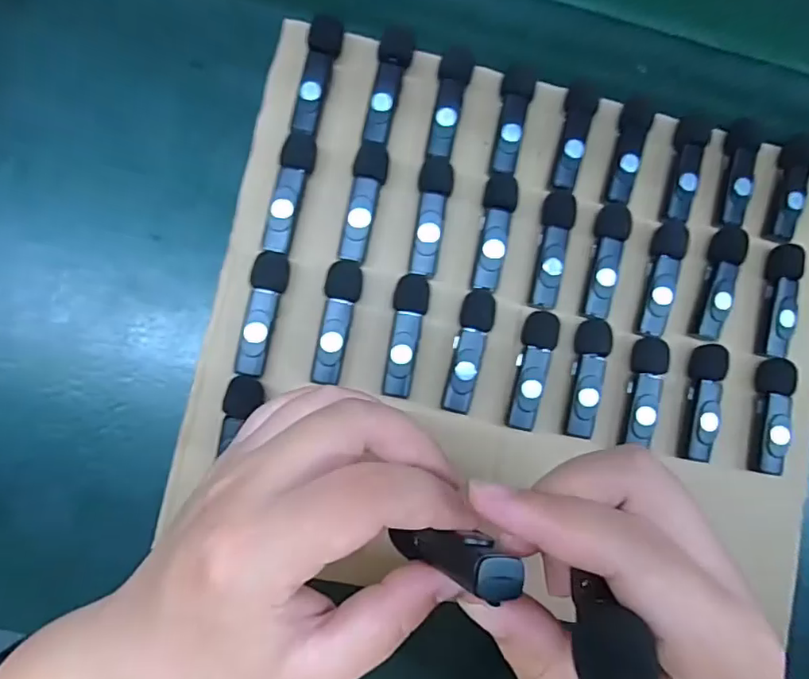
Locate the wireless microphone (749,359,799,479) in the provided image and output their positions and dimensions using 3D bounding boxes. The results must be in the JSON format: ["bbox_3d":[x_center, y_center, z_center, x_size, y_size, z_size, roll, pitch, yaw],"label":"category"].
[{"bbox_3d":[0.207,0.043,0.318,0.014,0.018,0.064,14,83,-6],"label":"wireless microphone"}]

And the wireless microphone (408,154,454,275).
[{"bbox_3d":[0.014,-0.067,0.308,0.018,0.015,0.065,10,84,-6],"label":"wireless microphone"}]

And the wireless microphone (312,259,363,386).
[{"bbox_3d":[-0.036,-0.009,0.298,0.018,0.015,0.065,10,84,-6],"label":"wireless microphone"}]

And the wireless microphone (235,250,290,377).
[{"bbox_3d":[-0.074,-0.014,0.294,0.017,0.016,0.065,11,84,-6],"label":"wireless microphone"}]

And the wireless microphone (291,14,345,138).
[{"bbox_3d":[-0.047,-0.143,0.307,0.019,0.011,0.066,10,84,-6],"label":"wireless microphone"}]

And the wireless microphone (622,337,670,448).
[{"bbox_3d":[0.133,0.028,0.308,0.015,0.011,0.059,15,83,-6],"label":"wireless microphone"}]

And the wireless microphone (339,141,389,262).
[{"bbox_3d":[-0.022,-0.074,0.304,0.017,0.016,0.065,12,84,-6],"label":"wireless microphone"}]

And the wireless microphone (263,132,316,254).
[{"bbox_3d":[-0.061,-0.078,0.301,0.017,0.016,0.065,10,84,-6],"label":"wireless microphone"}]

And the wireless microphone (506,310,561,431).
[{"bbox_3d":[0.069,0.017,0.309,0.018,0.022,0.065,15,83,-6],"label":"wireless microphone"}]

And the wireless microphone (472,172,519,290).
[{"bbox_3d":[0.049,-0.060,0.312,0.017,0.016,0.066,11,84,-6],"label":"wireless microphone"}]

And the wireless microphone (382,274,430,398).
[{"bbox_3d":[0.000,-0.002,0.302,0.018,0.017,0.065,10,84,-6],"label":"wireless microphone"}]

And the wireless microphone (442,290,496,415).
[{"bbox_3d":[0.035,0.006,0.308,0.018,0.018,0.066,13,84,-6],"label":"wireless microphone"}]

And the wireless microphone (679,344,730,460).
[{"bbox_3d":[0.166,0.035,0.314,0.016,0.013,0.064,14,83,-6],"label":"wireless microphone"}]

